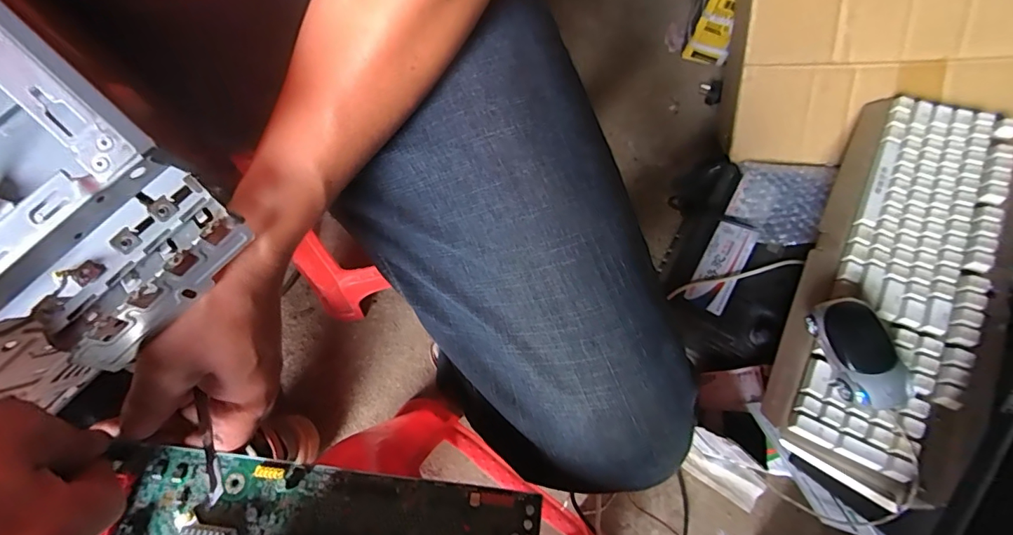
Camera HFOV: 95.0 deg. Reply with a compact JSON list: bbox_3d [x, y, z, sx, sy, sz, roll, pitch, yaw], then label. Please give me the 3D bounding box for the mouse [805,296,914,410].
[{"bbox_3d":[0.325,0.077,0.425,0.053,0.033,0.101,-14,72,-6],"label":"mouse"}]

